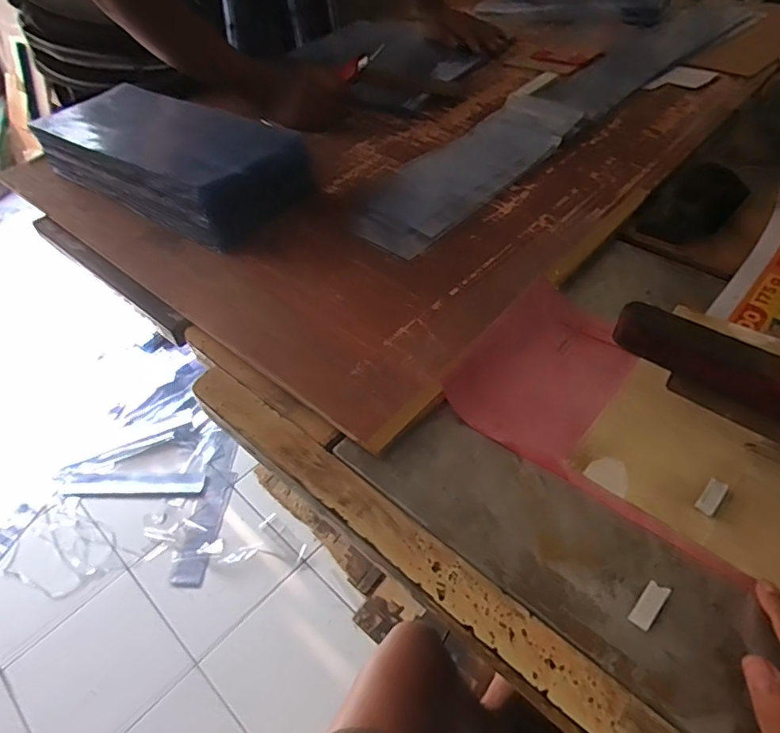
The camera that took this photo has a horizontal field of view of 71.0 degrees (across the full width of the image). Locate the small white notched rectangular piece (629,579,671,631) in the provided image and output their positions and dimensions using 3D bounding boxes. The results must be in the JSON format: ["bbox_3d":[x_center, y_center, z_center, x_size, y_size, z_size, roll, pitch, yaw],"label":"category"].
[{"bbox_3d":[0.160,0.148,0.339,0.013,0.007,0.029,32,59,30],"label":"small white notched rectangular piece"}]

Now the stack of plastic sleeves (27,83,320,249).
[{"bbox_3d":[-0.284,-0.271,0.710,0.392,0.081,0.161,29,57,28],"label":"stack of plastic sleeves"}]

